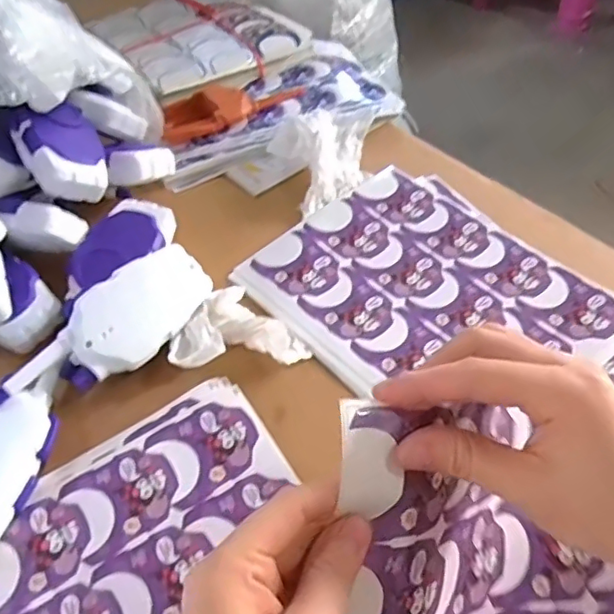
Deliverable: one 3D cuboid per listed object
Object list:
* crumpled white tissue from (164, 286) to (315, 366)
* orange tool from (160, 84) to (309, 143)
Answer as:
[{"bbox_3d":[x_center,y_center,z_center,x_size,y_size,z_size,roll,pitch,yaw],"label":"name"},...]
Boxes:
[{"bbox_3d":[-0.053,0.015,0.444,0.097,0.029,0.069,-10,51,-4],"label":"crumpled white tissue"},{"bbox_3d":[-0.078,-0.211,0.620,0.158,0.022,0.055,-22,53,-14],"label":"orange tool"}]

